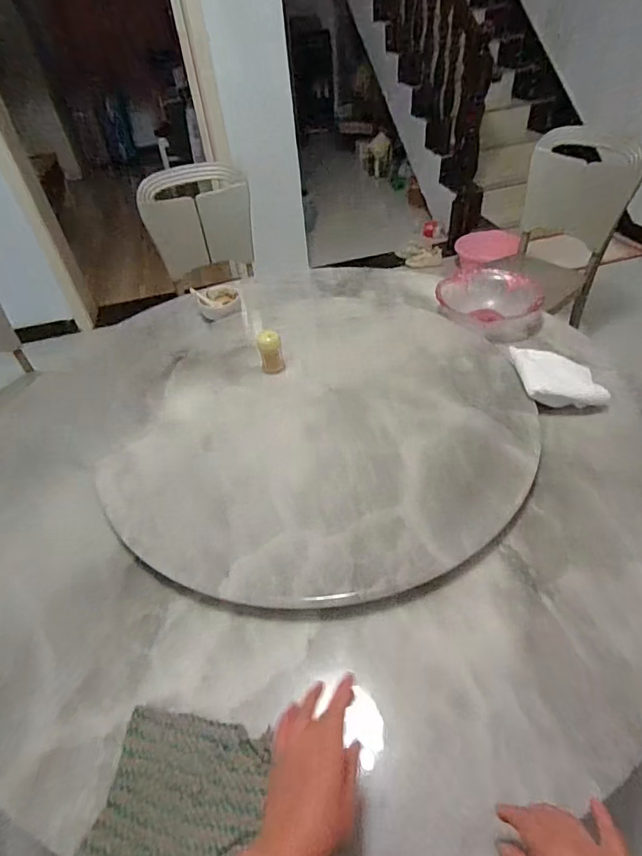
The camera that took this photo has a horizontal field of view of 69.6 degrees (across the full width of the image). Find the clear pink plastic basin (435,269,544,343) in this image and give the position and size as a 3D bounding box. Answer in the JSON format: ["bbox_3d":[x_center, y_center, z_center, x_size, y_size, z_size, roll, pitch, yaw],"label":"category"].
[{"bbox_3d":[0.388,-0.292,1.069,0.241,0.081,0.226,-3,44,3],"label":"clear pink plastic basin"}]

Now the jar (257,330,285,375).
[{"bbox_3d":[-0.099,-0.149,0.912,0.048,0.071,0.051,-10,44,-3],"label":"jar"}]

